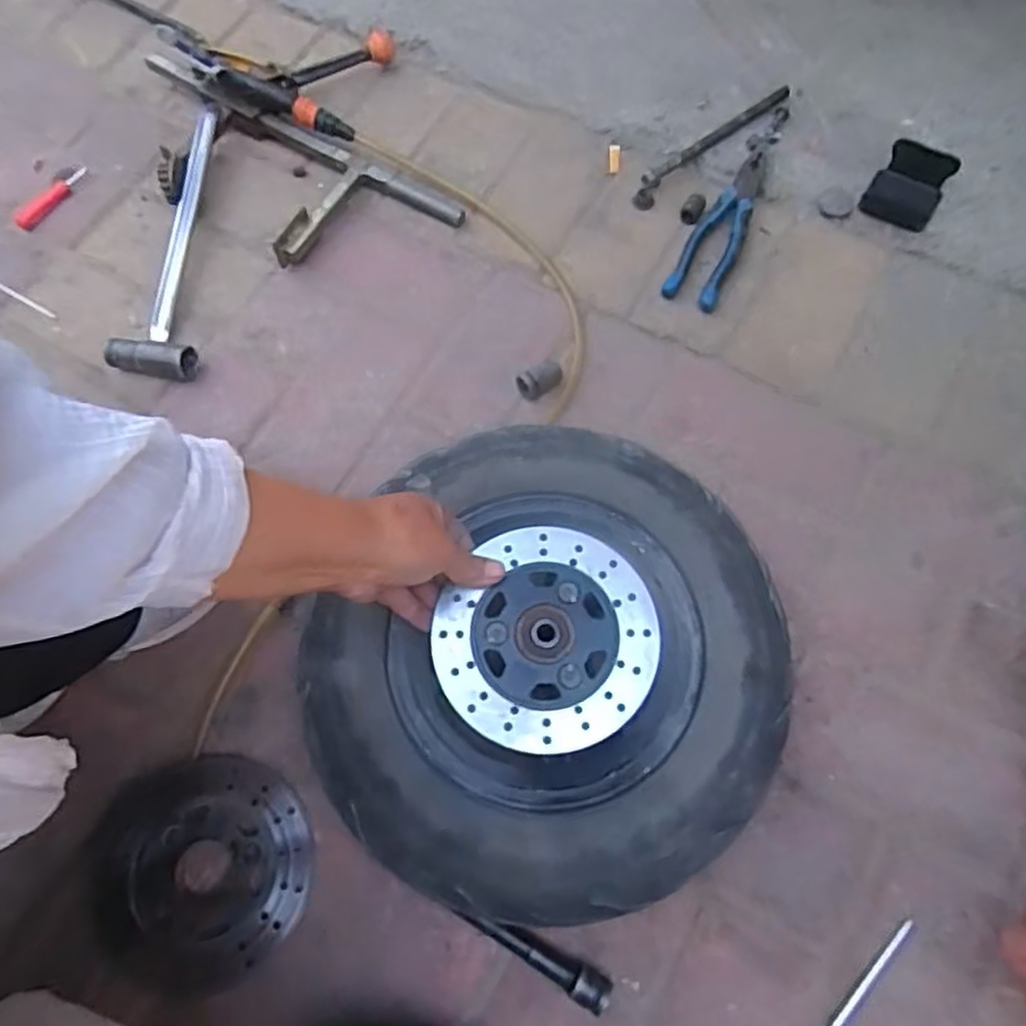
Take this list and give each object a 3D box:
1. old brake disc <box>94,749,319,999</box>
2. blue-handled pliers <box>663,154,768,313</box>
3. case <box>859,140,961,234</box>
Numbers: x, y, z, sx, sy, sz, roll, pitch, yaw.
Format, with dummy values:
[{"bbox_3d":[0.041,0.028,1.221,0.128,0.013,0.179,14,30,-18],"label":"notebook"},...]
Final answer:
[{"bbox_3d":[-0.228,0.260,0.514,0.158,0.013,0.148,-1,68,2],"label":"old brake disc"},{"bbox_3d":[0.209,-0.290,0.715,0.052,0.016,0.195,22,71,10],"label":"blue-handled pliers"},{"bbox_3d":[0.400,-0.330,0.716,0.067,0.032,0.084,29,72,12],"label":"case"}]

